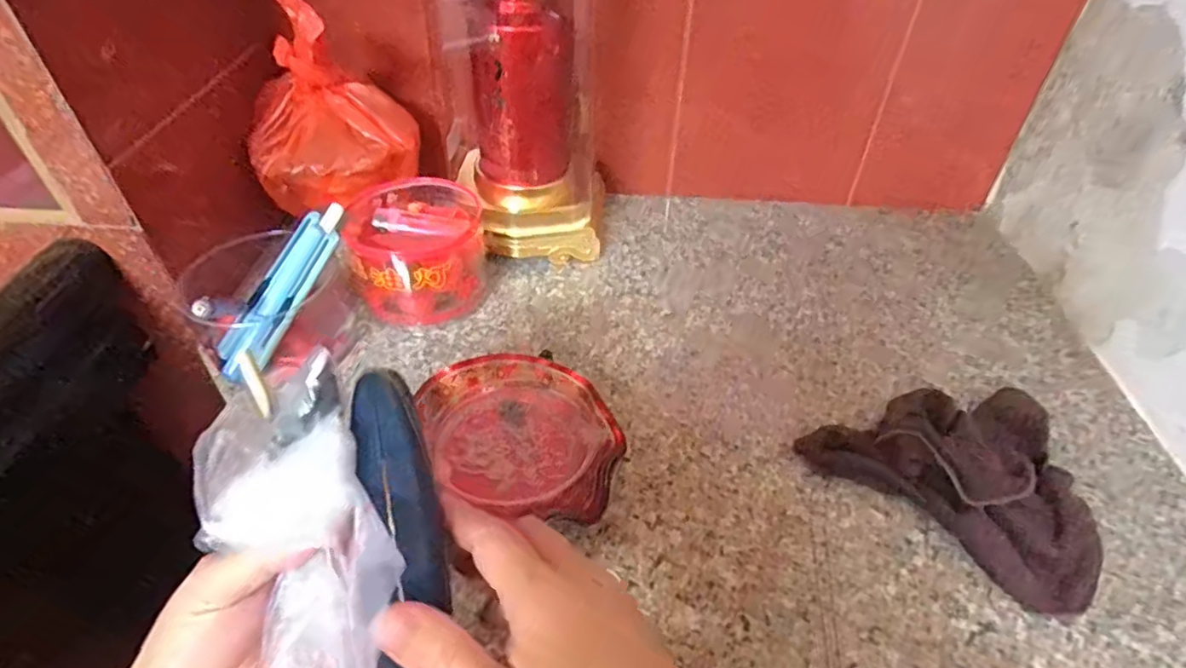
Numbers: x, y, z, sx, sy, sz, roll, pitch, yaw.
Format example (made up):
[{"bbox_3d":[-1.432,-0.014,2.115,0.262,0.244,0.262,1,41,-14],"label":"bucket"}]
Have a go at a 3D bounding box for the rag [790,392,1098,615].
[{"bbox_3d":[0.257,0.085,0.426,0.175,0.039,0.127,33,52,28],"label":"rag"}]

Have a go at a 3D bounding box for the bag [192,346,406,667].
[{"bbox_3d":[-0.116,0.098,0.254,0.066,0.041,0.162,-14,88,-15],"label":"bag"}]

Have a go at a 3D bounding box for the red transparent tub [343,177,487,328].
[{"bbox_3d":[-0.152,-0.072,0.545,0.107,0.081,0.120,-17,47,-18],"label":"red transparent tub"}]

